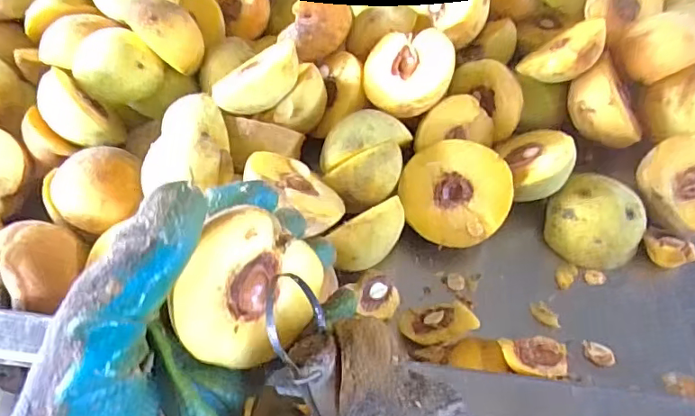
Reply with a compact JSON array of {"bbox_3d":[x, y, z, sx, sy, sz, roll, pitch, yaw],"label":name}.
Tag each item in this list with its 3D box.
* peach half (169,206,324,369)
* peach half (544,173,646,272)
[{"bbox_3d":[-0.049,0.032,0.229,0.032,0.060,0.060,15,63,50],"label":"peach half"},{"bbox_3d":[0.172,0.010,0.371,0.056,0.041,0.063,-36,66,-19],"label":"peach half"}]

